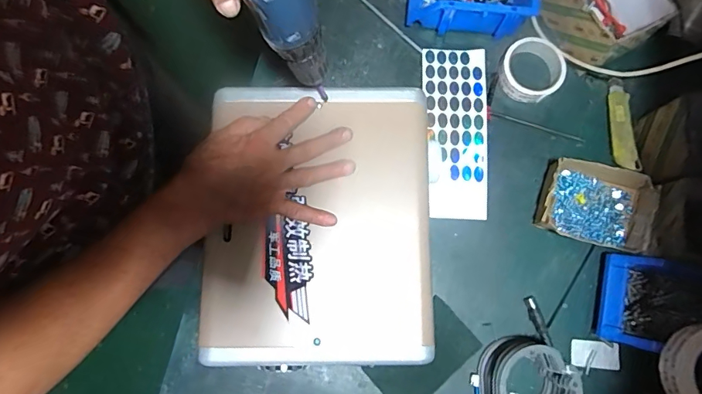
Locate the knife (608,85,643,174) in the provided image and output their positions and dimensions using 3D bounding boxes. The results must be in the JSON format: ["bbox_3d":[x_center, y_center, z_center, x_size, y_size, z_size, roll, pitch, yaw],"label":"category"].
[{"bbox_3d":[0.402,-0.105,0.655,0.029,0.021,0.136,-1,80,-1],"label":"knife"}]

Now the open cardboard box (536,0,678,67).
[{"bbox_3d":[0.364,-0.273,0.646,0.116,0.092,0.143,-30,82,-6],"label":"open cardboard box"}]

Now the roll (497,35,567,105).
[{"bbox_3d":[0.272,-0.191,0.666,0.089,0.031,0.093,0,80,-1],"label":"roll"}]

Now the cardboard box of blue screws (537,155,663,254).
[{"bbox_3d":[0.337,0.012,0.617,0.147,0.054,0.109,16,80,2],"label":"cardboard box of blue screws"}]

